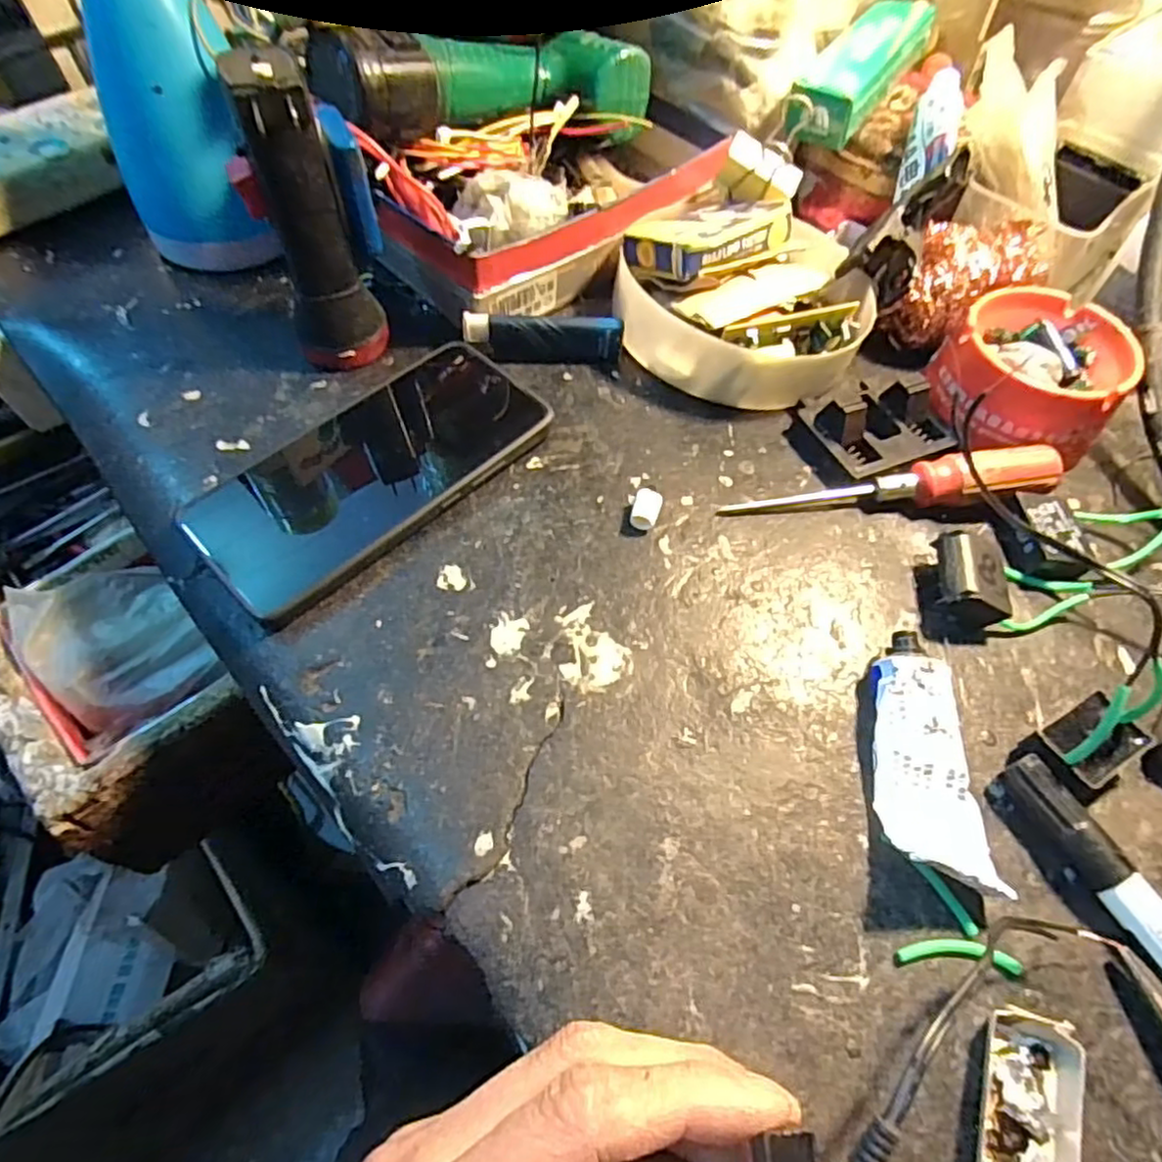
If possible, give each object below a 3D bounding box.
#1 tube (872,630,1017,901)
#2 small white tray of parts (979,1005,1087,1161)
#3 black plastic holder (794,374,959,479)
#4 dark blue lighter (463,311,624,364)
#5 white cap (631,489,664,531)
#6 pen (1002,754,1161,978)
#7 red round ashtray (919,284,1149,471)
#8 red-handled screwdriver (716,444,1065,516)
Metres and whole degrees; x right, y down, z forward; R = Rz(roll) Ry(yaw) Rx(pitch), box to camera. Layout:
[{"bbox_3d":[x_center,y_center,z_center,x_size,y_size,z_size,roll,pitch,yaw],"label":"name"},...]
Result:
[{"bbox_3d":[0.122,0.063,0.246,0.036,0.021,0.088,-3,59,-4],"label":"tube"},{"bbox_3d":[0.131,0.155,0.197,0.027,0.011,0.050,20,60,10],"label":"small white tray of parts"},{"bbox_3d":[0.144,-0.081,0.335,0.064,0.022,0.056,-21,62,-14],"label":"black plastic holder"},{"bbox_3d":[-0.019,-0.124,0.353,0.080,0.025,0.010,-1,59,-3],"label":"dark blue lighter"},{"bbox_3d":[0.029,-0.031,0.303,0.012,0.011,0.016,17,60,8],"label":"white cap"},{"bbox_3d":[0.188,0.120,0.217,0.014,0.016,0.137,-23,62,-15],"label":"pen"},{"bbox_3d":[0.219,-0.099,0.336,0.082,0.041,0.088,1,59,-2],"label":"red round ashtray"},{"bbox_3d":[0.142,-0.042,0.310,0.150,0.023,0.021,-5,59,-5],"label":"red-handled screwdriver"}]

